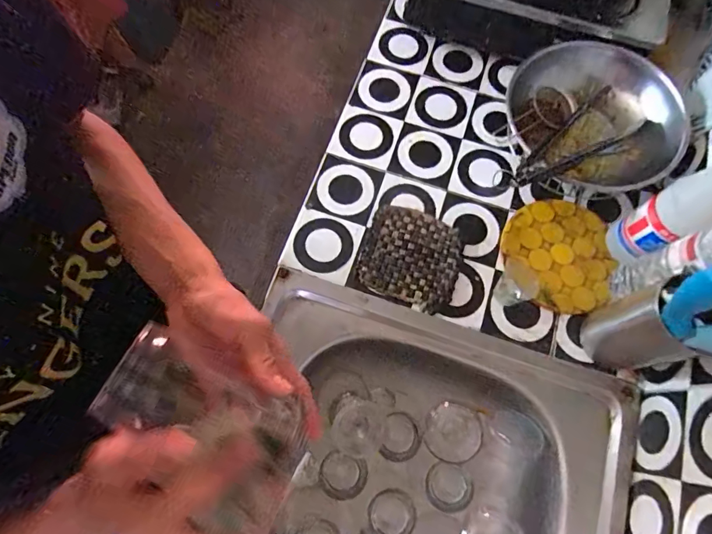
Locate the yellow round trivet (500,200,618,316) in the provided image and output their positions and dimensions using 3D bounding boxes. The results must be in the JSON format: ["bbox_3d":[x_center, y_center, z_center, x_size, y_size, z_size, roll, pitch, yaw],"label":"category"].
[{"bbox_3d":[0.293,-0.020,0.630,0.155,0.012,0.159,0,71,0],"label":"yellow round trivet"}]

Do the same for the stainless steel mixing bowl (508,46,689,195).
[{"bbox_3d":[0.344,-0.204,0.642,0.248,0.110,0.215,24,73,7],"label":"stainless steel mixing bowl"}]

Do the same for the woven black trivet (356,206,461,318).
[{"bbox_3d":[0.081,-0.017,0.630,0.138,0.004,0.137,18,72,6],"label":"woven black trivet"}]

